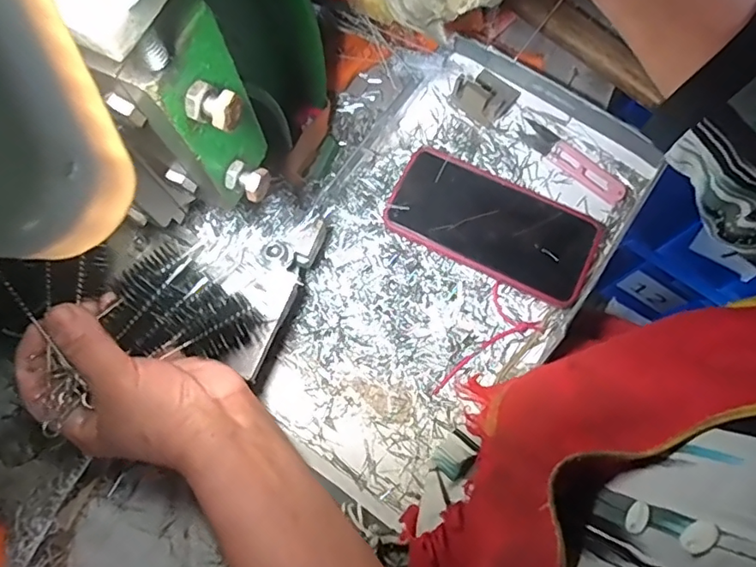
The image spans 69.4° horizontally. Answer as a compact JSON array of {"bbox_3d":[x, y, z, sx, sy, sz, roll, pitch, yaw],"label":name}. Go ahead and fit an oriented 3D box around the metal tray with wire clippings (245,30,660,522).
[{"bbox_3d":[0.049,-0.019,0.423,0.205,0.030,0.347,35,78,10],"label":"metal tray with wire clippings"}]

